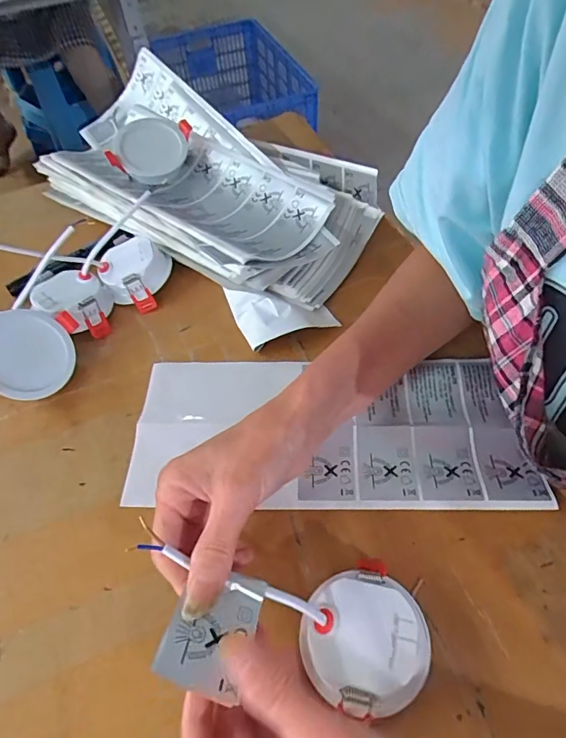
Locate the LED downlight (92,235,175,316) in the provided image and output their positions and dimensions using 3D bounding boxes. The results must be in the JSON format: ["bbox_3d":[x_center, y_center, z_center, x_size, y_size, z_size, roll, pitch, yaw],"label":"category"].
[{"bbox_3d":[-0.141,-0.091,0.449,0.066,0.035,0.058,36,64,26],"label":"LED downlight"}]

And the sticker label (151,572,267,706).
[{"bbox_3d":[-0.034,0.126,0.230,0.040,0.004,0.055,22,41,0],"label":"sticker label"}]

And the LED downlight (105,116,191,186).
[{"bbox_3d":[-0.136,-0.224,0.484,0.069,0.031,0.069,13,83,-13],"label":"LED downlight"}]

